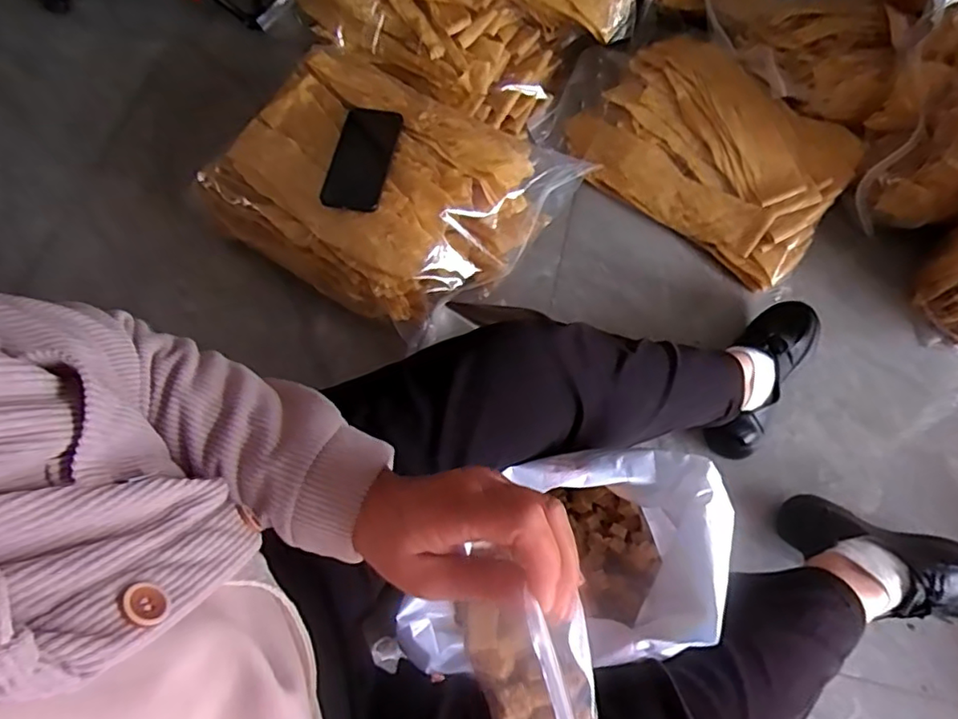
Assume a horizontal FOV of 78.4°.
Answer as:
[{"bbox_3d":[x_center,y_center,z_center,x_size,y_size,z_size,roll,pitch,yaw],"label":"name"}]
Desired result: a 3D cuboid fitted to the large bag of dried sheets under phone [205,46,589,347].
[{"bbox_3d":[-0.142,-0.254,0.862,0.469,0.140,0.333,30,70,10],"label":"large bag of dried sheets under phone"}]

